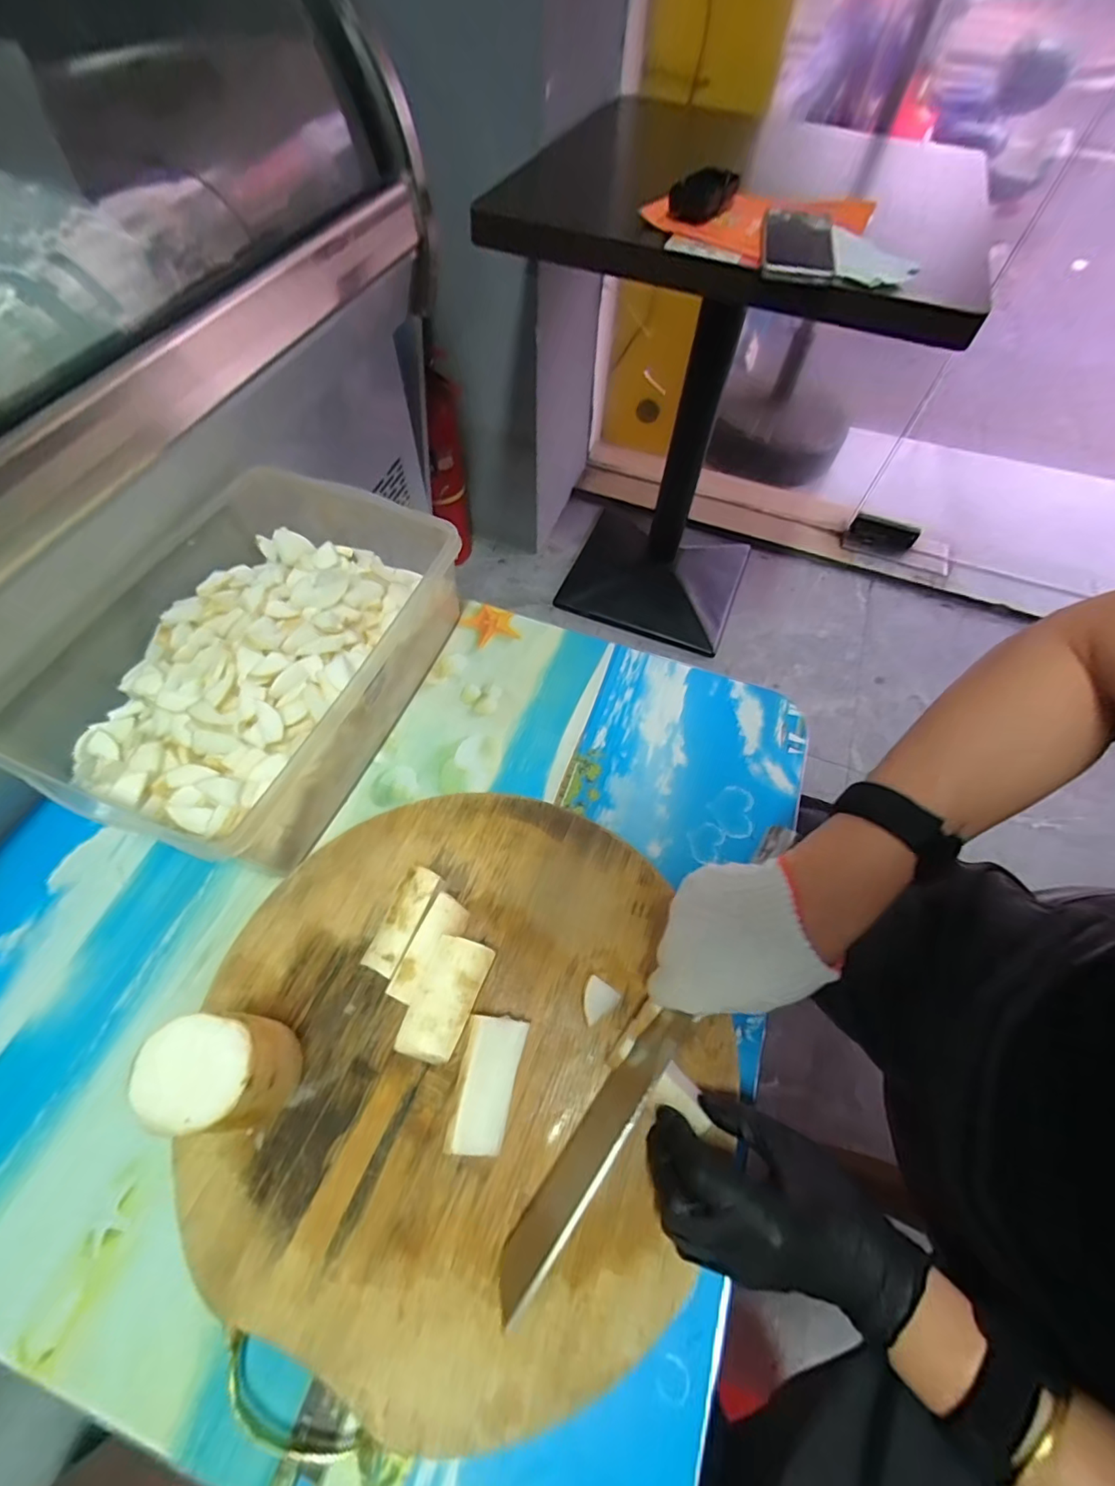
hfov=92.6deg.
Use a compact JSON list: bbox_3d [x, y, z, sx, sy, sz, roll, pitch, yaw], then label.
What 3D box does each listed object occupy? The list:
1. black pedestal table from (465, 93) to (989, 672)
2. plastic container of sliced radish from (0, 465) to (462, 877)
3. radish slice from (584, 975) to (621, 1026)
[{"bbox_3d":[0.256,-0.578,1.014,0.572,0.714,0.625,24,63,12],"label":"black pedestal table"},{"bbox_3d":[-0.290,-0.084,0.510,0.284,0.119,0.359,18,62,7],"label":"plastic container of sliced radish"},{"bbox_3d":[0.030,0.196,0.403,0.026,0.004,0.030,31,64,15],"label":"radish slice"}]

